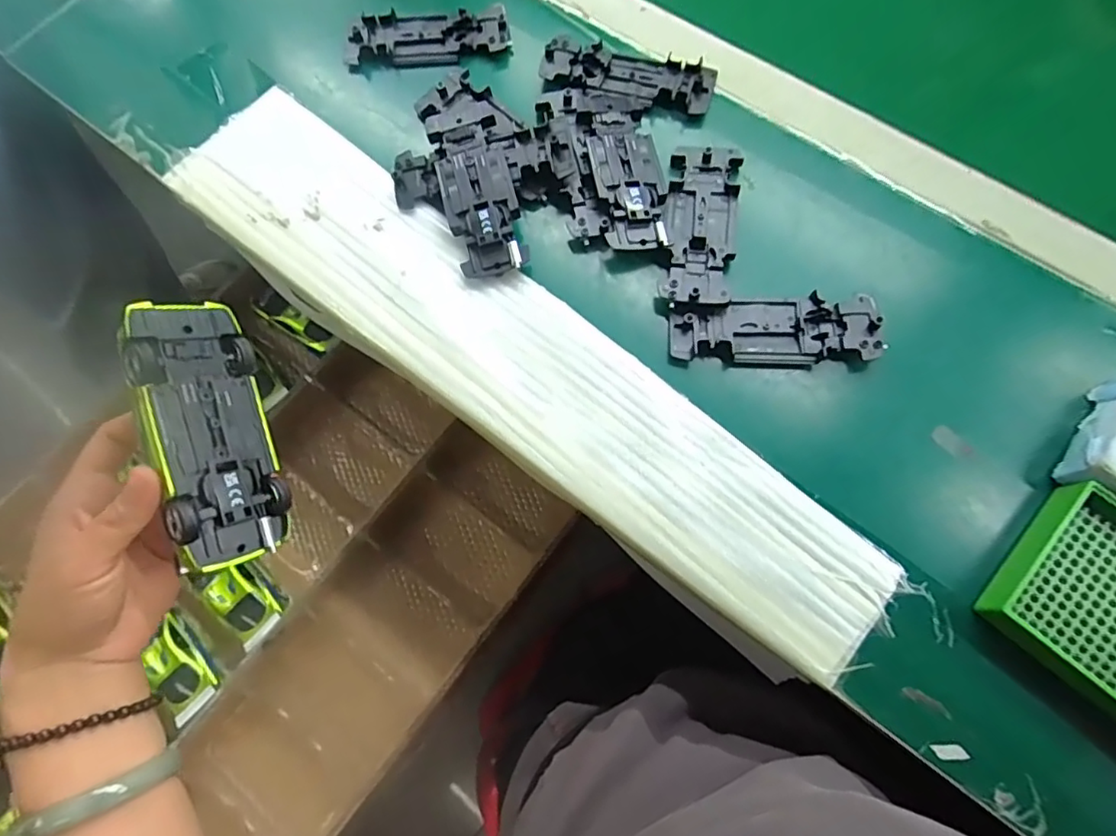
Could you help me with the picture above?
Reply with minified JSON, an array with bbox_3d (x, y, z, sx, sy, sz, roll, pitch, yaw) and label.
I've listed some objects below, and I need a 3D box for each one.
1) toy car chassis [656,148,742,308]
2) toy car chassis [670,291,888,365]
[{"bbox_3d":[0.095,-0.129,0.381,0.046,0.013,0.122,9,74,5],"label":"toy car chassis"},{"bbox_3d":[0.134,-0.056,0.355,0.123,0.015,0.043,-1,73,2],"label":"toy car chassis"}]

